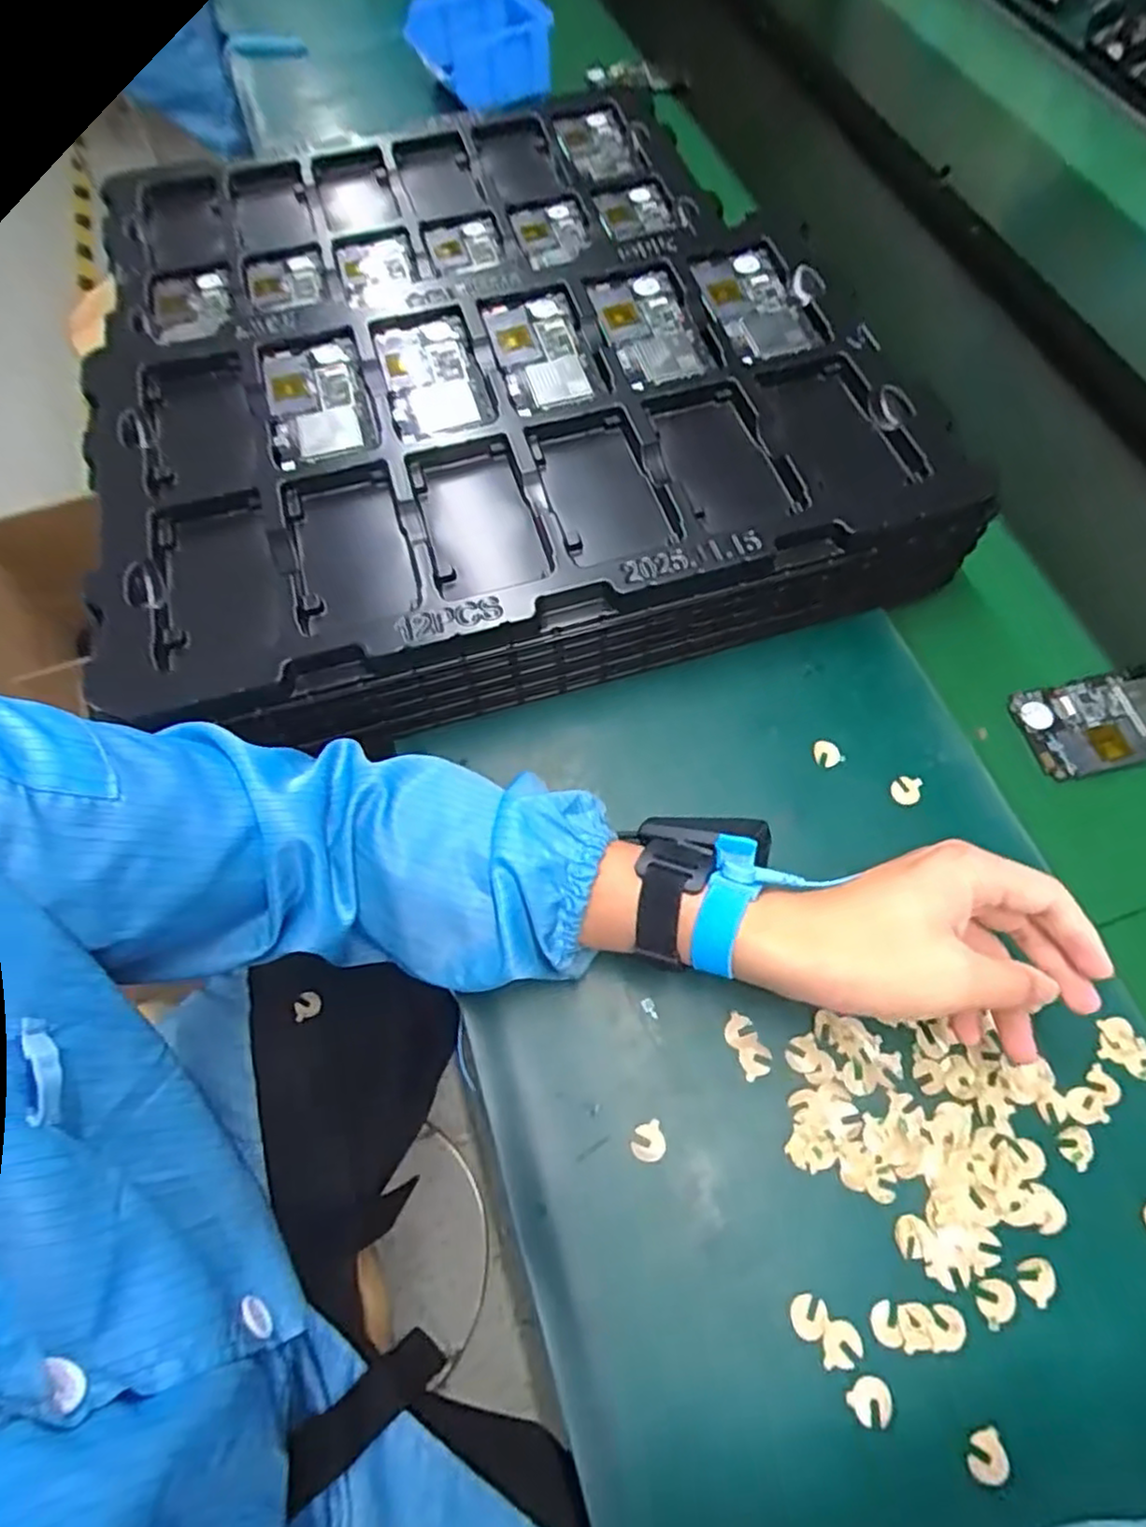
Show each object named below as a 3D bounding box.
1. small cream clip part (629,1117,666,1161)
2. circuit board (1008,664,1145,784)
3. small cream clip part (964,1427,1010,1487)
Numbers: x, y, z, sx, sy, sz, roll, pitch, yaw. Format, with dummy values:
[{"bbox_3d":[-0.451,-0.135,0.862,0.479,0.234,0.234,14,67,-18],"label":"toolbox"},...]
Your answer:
[{"bbox_3d":[0.039,0.198,0.366,0.018,0.004,0.018,0,65,0],"label":"small cream clip part"},{"bbox_3d":[0.363,-0.029,0.470,0.122,0.011,0.067,-11,66,-5],"label":"circuit board"},{"bbox_3d":[0.182,0.305,0.308,0.019,0.004,0.017,-23,67,-10],"label":"small cream clip part"}]

